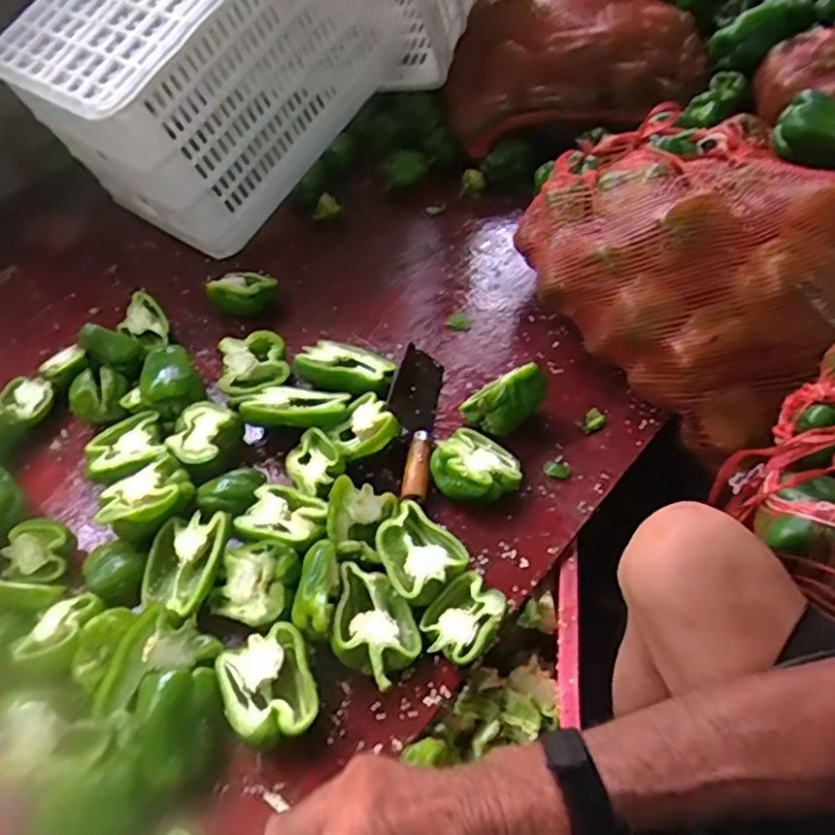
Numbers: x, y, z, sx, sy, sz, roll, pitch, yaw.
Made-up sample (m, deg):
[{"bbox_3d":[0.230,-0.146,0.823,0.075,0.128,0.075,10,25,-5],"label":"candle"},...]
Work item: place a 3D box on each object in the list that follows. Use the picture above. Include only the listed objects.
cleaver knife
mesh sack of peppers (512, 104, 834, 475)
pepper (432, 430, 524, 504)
[{"bbox_3d":[-0.008,-0.005,0.774,0.067,0.028,0.232,36,38,-21],"label":"cleaver knife"},{"bbox_3d":[0.335,-0.194,0.801,0.318,0.197,0.426,-29,51,-19],"label":"mesh sack of peppers"},{"bbox_3d":[0.064,0.056,0.717,0.088,0.046,0.078,34,59,31],"label":"pepper"}]

